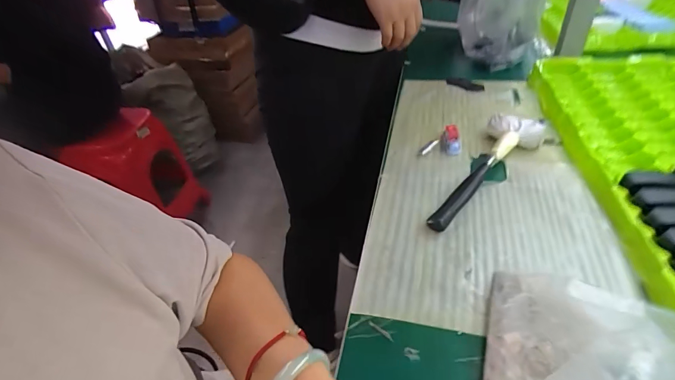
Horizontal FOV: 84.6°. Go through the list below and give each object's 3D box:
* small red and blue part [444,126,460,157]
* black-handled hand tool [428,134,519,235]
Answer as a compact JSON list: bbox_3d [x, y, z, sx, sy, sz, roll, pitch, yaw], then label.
[{"bbox_3d":[0.175,-0.079,0.567,0.020,0.019,0.053,0,53,8],"label":"small red and blue part"},{"bbox_3d":[0.185,-0.015,0.496,0.024,0.031,0.214,27,50,34],"label":"black-handled hand tool"}]

